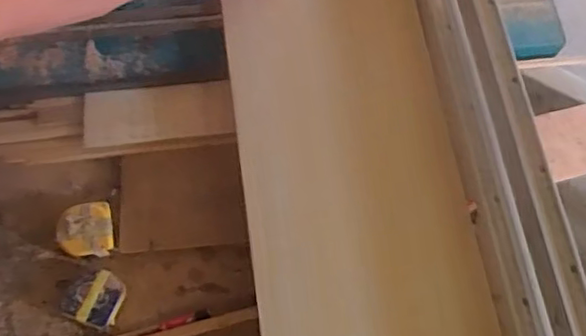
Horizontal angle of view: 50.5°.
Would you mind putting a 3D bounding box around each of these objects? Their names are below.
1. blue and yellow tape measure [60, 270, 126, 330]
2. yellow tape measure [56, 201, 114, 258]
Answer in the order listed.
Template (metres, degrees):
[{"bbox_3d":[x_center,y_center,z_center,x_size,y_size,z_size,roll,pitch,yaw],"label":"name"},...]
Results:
[{"bbox_3d":[-0.198,0.128,0.615,0.057,0.022,0.051,17,68,4],"label":"blue and yellow tape measure"},{"bbox_3d":[-0.211,0.063,0.636,0.053,0.022,0.052,-5,68,-5],"label":"yellow tape measure"}]

